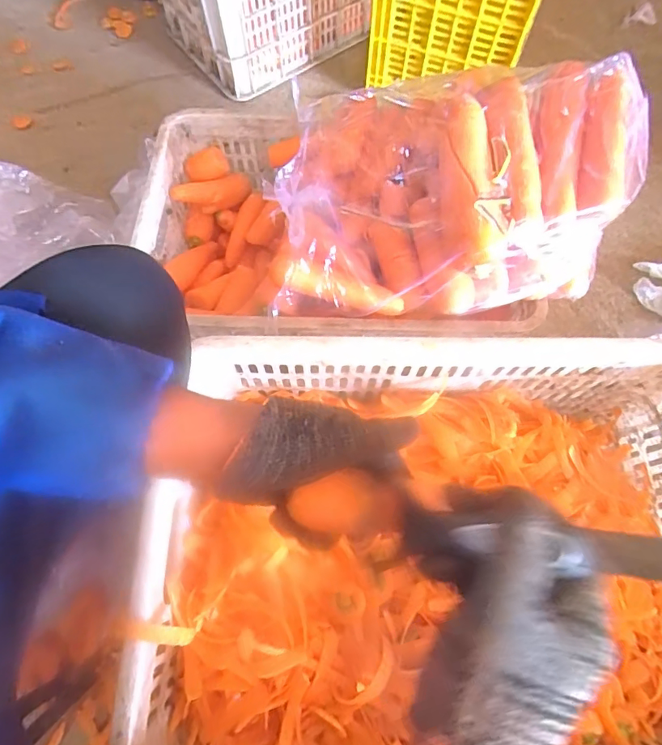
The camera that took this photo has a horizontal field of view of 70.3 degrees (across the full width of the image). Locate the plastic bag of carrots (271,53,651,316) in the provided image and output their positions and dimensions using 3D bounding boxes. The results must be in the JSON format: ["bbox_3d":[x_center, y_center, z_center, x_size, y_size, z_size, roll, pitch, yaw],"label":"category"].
[{"bbox_3d":[0.112,-0.212,0.532,0.332,0.153,0.262,-1,68,0],"label":"plastic bag of carrots"}]

